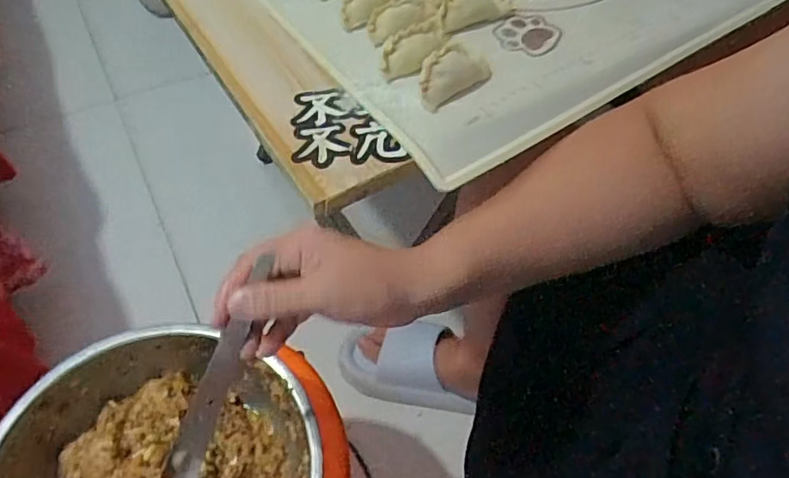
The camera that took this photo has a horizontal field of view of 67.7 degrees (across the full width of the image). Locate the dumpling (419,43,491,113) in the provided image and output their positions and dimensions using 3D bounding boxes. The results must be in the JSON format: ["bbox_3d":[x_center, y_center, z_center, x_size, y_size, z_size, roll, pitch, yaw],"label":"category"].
[{"bbox_3d":[0.038,-0.115,0.402,0.062,0.019,0.031,-32,62,-23],"label":"dumpling"}]

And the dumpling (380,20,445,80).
[{"bbox_3d":[0.011,-0.135,0.419,0.025,0.018,0.057,31,58,17],"label":"dumpling"}]

